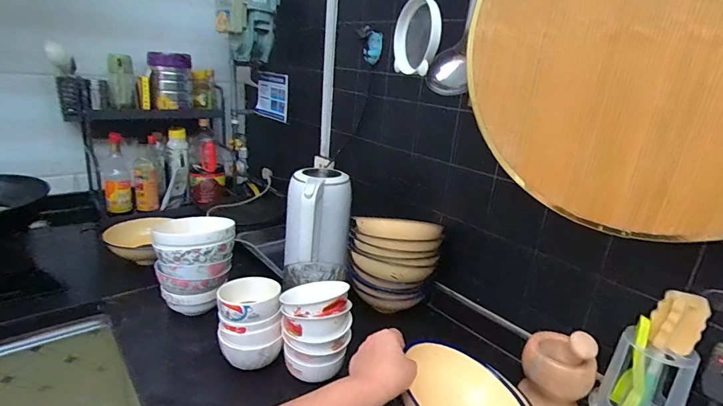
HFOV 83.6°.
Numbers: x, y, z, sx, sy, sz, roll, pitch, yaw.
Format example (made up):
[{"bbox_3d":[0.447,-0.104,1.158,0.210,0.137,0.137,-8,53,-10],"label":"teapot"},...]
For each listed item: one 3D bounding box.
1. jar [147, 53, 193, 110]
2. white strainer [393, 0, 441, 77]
[{"bbox_3d":[-0.587,-0.374,1.247,0.121,0.156,0.102,-3,20,-23],"label":"jar"},{"bbox_3d":[0.098,-0.322,0.678,0.052,0.195,0.119,2,19,-9],"label":"white strainer"}]

